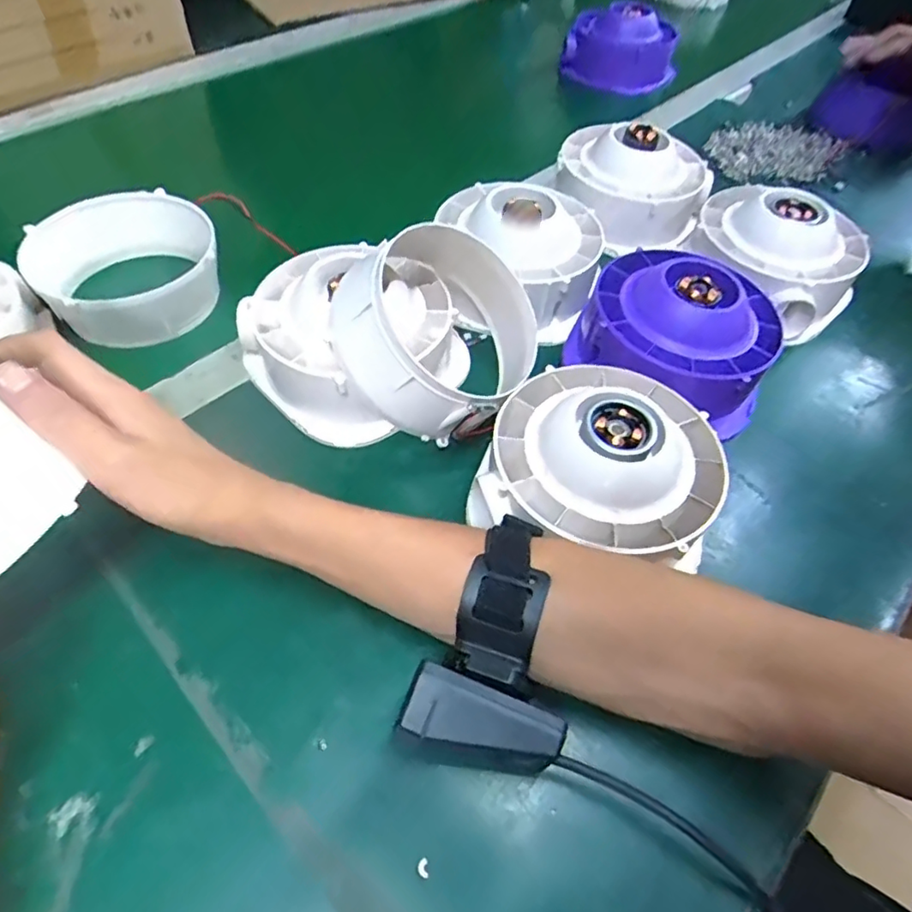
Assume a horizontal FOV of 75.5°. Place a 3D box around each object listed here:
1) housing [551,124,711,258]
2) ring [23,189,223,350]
[{"bbox_3d":[0.162,-0.256,0.541,0.121,0.075,0.131,-27,61,-22],"label":"housing"},{"bbox_3d":[-0.237,-0.142,0.431,0.118,0.057,0.133,-21,59,-19],"label":"ring"}]

